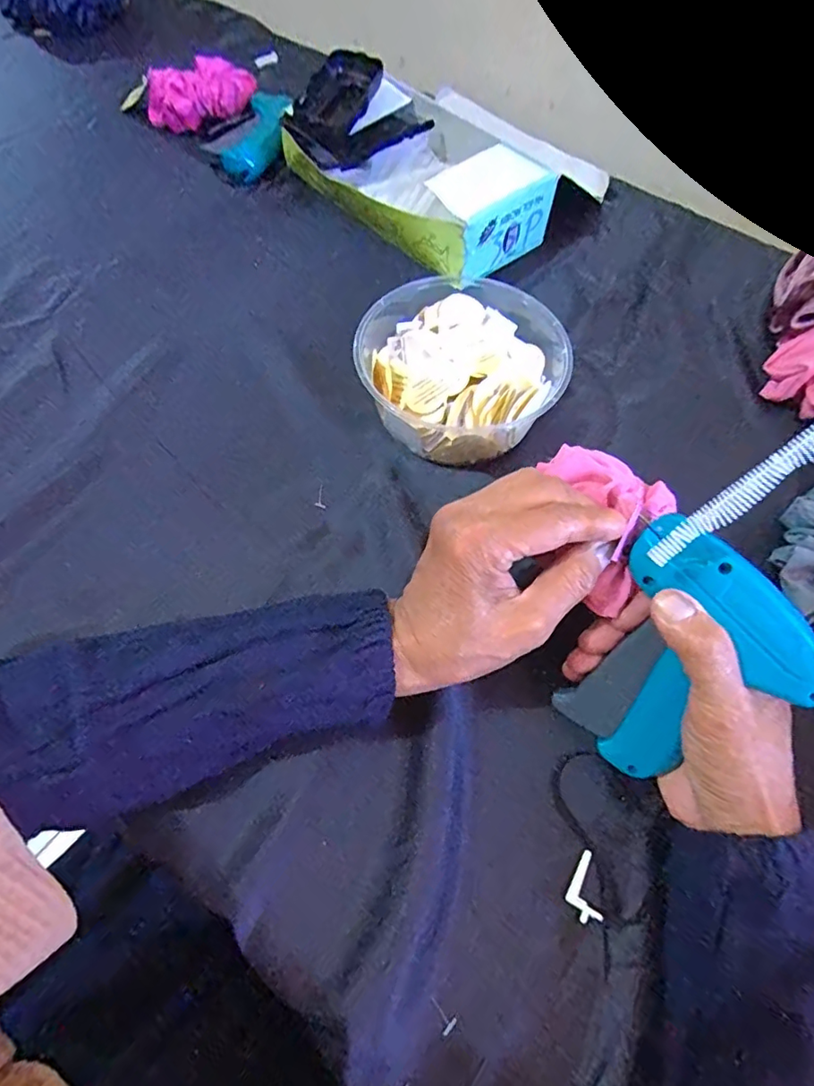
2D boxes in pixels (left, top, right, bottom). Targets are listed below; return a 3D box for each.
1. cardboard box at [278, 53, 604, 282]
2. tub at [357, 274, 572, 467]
[{"bbox_3d":[0.003,-0.340,0.496,0.126,0.068,0.235,-39,69,-20],"label":"cardboard box"},{"bbox_3d":[0.038,-0.130,0.391,0.137,0.075,0.132,1,61,-1],"label":"tub"}]

